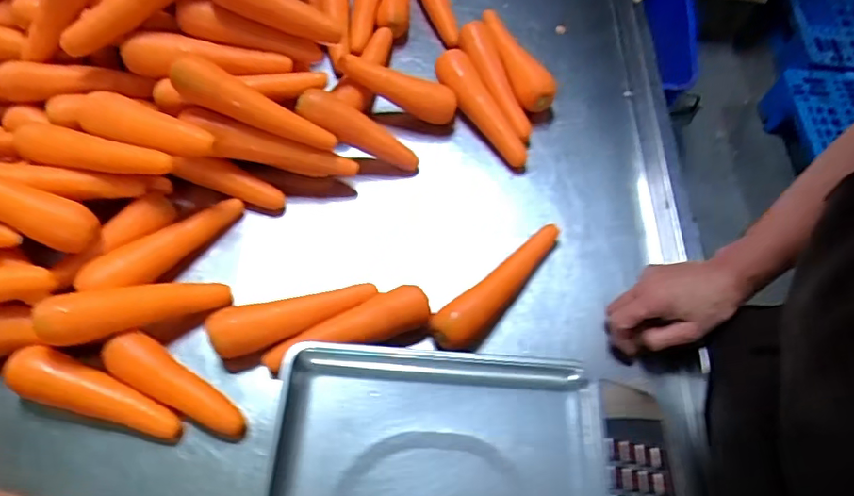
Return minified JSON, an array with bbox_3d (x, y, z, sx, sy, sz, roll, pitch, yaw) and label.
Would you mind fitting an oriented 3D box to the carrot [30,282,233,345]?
[{"bbox_3d":[-0.266,0.054,0.498,0.160,0.031,0.040,-8,59,-36],"label":"carrot"}]

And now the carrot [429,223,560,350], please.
[{"bbox_3d":[0.079,0.034,0.560,0.045,0.040,0.190,41,67,17],"label":"carrot"}]

